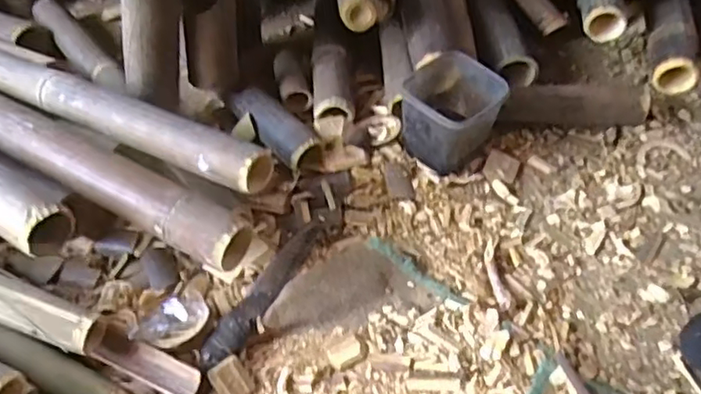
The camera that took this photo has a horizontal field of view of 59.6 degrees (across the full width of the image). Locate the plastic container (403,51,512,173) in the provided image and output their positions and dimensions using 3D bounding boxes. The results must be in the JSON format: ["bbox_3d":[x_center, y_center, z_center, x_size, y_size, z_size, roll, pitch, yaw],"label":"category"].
[{"bbox_3d":[0.133,-0.114,0.847,0.113,0.120,0.122,-32,56,-21],"label":"plastic container"}]

